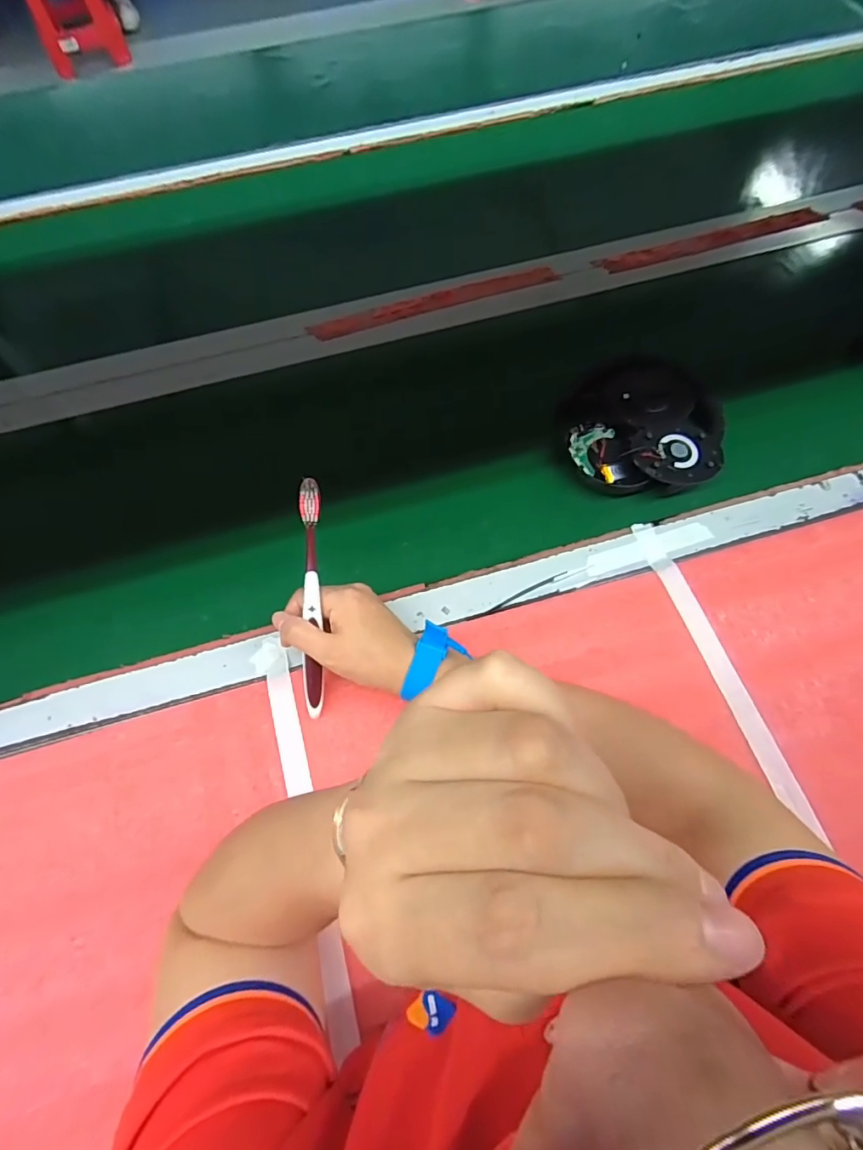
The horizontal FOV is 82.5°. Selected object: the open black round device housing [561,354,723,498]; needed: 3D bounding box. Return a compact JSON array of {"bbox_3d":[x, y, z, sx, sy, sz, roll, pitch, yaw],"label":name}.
[{"bbox_3d":[0.204,-0.147,0.479,0.143,0.044,0.131,-1,67,1],"label":"open black round device housing"}]

